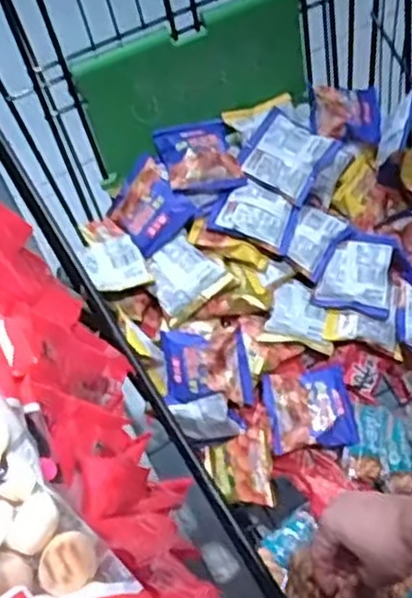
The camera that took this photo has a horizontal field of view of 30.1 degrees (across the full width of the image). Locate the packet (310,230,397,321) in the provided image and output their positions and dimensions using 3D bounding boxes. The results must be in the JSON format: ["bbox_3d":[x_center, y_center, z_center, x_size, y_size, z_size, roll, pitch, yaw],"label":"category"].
[{"bbox_3d":[0.165,-0.031,0.830,0.077,0.023,0.090,12,67,8],"label":"packet"}]

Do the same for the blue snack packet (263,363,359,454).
[{"bbox_3d":[0.109,0.110,0.803,0.088,0.018,0.089,-8,65,-1],"label":"blue snack packet"}]

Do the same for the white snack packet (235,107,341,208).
[{"bbox_3d":[0.086,-0.157,0.832,0.085,0.015,0.077,32,94,20],"label":"white snack packet"}]

